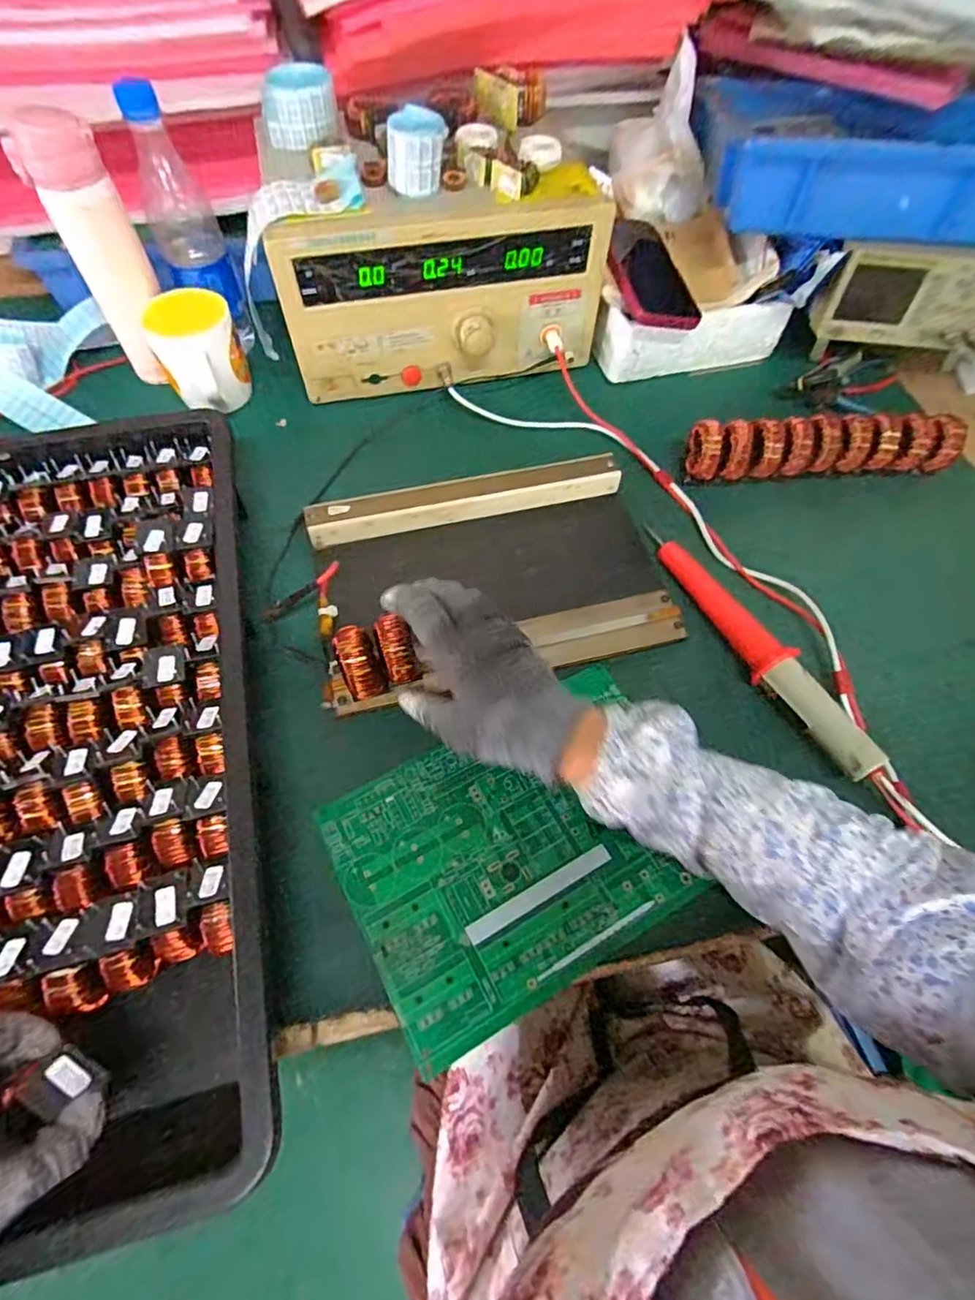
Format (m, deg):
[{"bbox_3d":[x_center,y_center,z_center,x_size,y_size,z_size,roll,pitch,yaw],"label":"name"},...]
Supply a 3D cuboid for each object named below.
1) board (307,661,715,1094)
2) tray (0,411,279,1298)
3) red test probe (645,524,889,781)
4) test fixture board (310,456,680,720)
[{"bbox_3d":[0.025,0.139,0.425,0.246,0.007,0.183,-26,65,-14],"label":"board"},{"bbox_3d":[-0.351,0.063,0.396,0.387,0.047,0.571,-14,63,-9],"label":"tray"},{"bbox_3d":[0.227,-0.010,0.499,0.036,0.028,0.266,-27,65,-15],"label":"red test probe"},{"bbox_3d":[0.002,-0.069,0.522,0.307,0.038,0.208,-11,62,-7],"label":"test fixture board"}]

